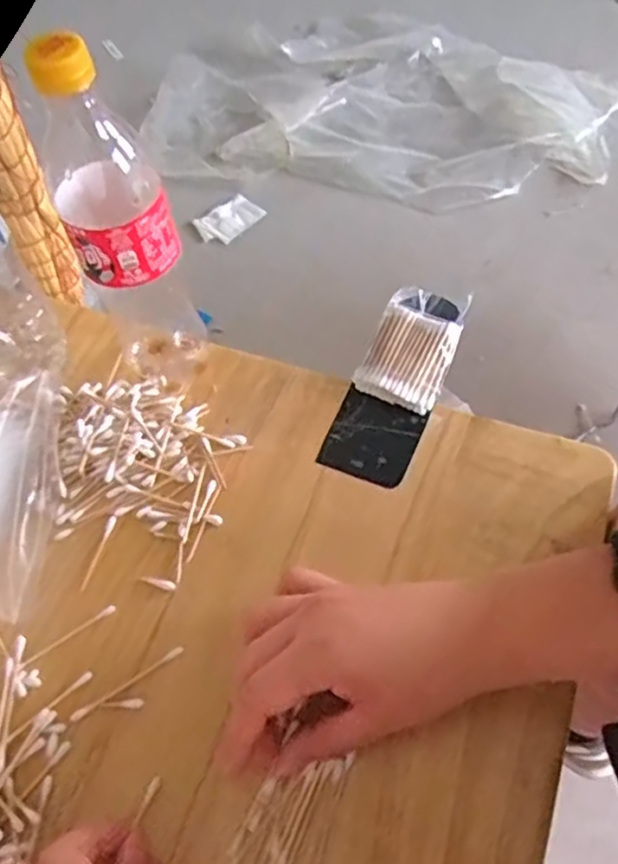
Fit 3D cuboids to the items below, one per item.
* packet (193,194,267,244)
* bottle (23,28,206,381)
[{"bbox_3d":[-0.156,-0.420,1.351,0.129,0.009,0.084,-33,73,-6],"label":"packet"},{"bbox_3d":[-0.111,-0.116,0.421,0.064,0.236,0.062,-20,59,-7],"label":"bottle"}]

